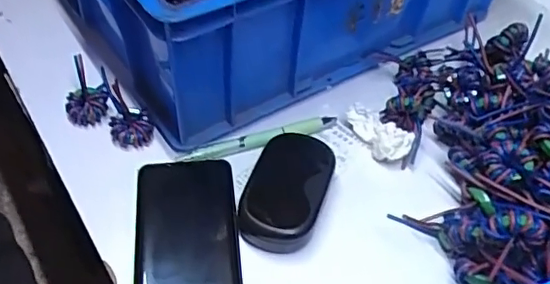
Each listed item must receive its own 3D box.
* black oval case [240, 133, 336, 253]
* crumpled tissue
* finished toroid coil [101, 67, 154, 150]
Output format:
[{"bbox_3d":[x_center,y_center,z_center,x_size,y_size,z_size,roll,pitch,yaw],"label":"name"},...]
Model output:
[{"bbox_3d":[0.012,0.037,0.461,0.063,0.033,0.104,16,50,10],"label":"black oval case"},{"bbox_3d":[0.089,-0.006,0.510,0.063,0.025,0.035,32,54,23],"label":"crumpled tissue"},{"bbox_3d":[-0.141,-0.032,0.518,0.035,0.020,0.094,-21,53,-21],"label":"finished toroid coil"}]

